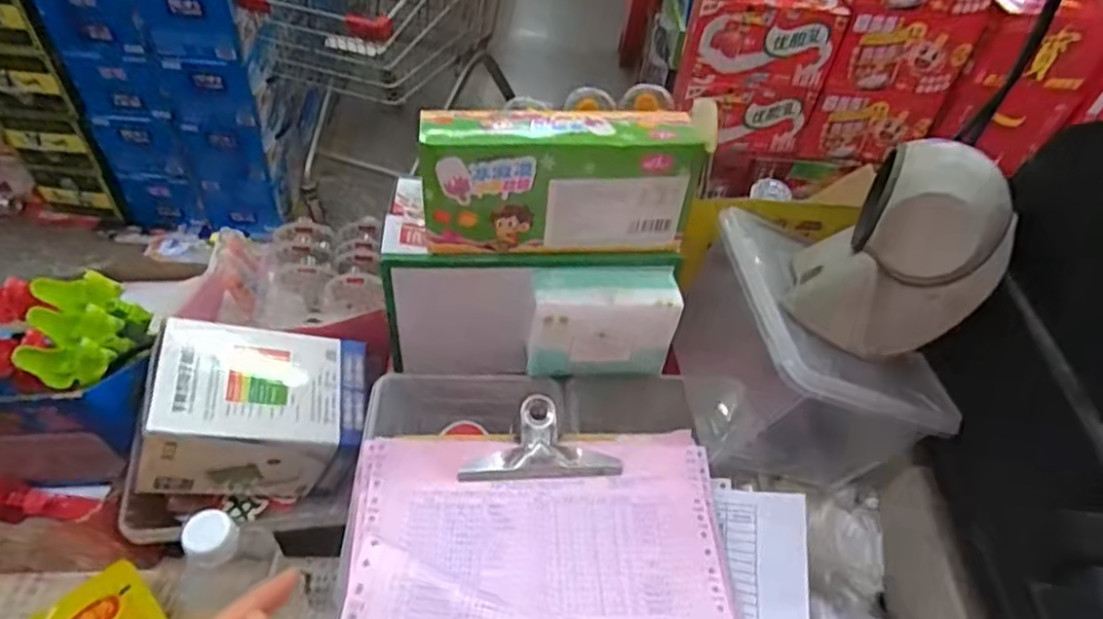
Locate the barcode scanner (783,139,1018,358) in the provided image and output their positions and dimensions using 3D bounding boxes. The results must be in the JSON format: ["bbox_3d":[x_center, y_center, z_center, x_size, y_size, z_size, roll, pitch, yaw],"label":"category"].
[{"bbox_3d":[0.239,-0.038,0.456,0.113,0.125,0.104,30,53,19],"label":"barcode scanner"}]

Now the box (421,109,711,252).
[{"bbox_3d":[0.007,-0.102,0.519,0.203,0.102,0.060,-1,49,-7],"label":"box"}]

